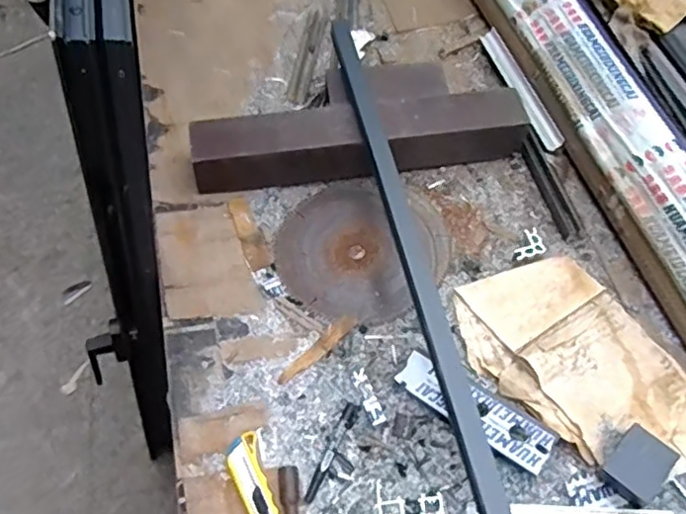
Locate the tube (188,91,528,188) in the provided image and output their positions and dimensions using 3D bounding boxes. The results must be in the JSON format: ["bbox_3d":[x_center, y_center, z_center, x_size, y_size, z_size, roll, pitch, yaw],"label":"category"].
[{"bbox_3d":[0.030,-0.187,1.008,0.511,0.081,0.092,-8,59,-6],"label":"tube"}]

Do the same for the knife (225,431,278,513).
[{"bbox_3d":[-0.094,0.292,0.754,0.041,0.020,0.179,-20,60,-13],"label":"knife"}]

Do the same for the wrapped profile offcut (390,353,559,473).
[{"bbox_3d":[0.165,0.190,0.818,0.204,0.022,0.055,33,63,18],"label":"wrapped profile offcut"}]

